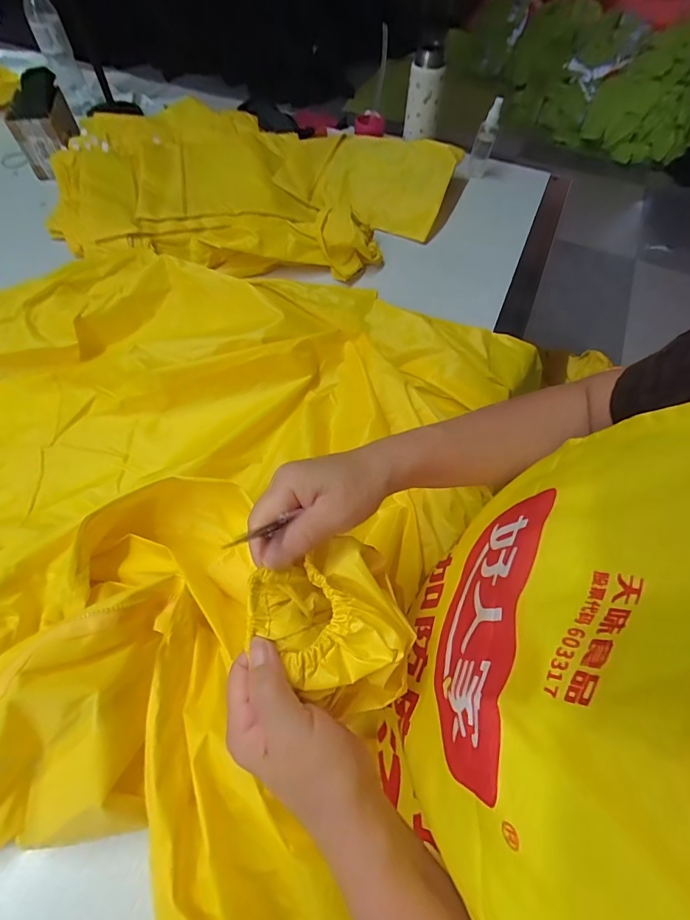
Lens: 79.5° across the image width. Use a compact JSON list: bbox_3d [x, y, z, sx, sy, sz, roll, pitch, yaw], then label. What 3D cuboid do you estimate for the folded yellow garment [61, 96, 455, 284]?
[{"bbox_3d":[-0.165,-0.516,0.820,0.762,0.102,0.487,3,60,-1],"label":"folded yellow garment"}]

